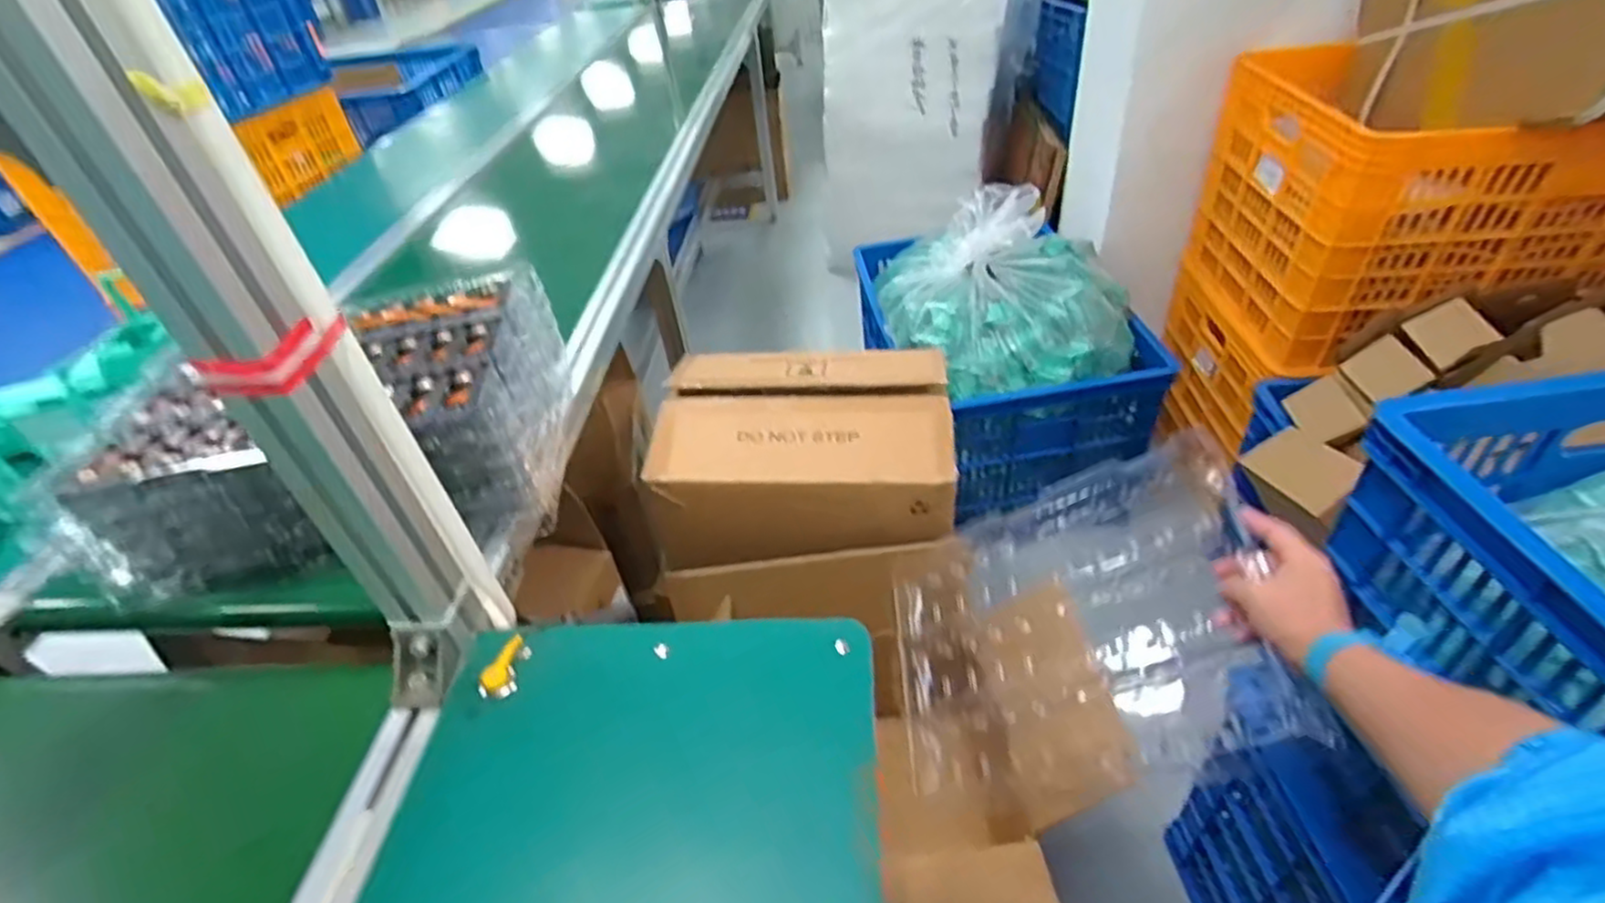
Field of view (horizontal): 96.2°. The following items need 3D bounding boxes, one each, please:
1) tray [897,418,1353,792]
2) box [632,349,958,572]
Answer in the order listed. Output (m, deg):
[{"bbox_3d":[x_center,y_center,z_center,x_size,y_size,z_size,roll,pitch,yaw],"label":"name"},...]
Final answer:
[{"bbox_3d":[0.256,0.173,0.714,0.378,0.039,0.277,-32,44,37],"label":"tray"},{"bbox_3d":[0.003,-0.018,1.043,0.395,0.179,0.316,-3,41,3],"label":"box"}]

